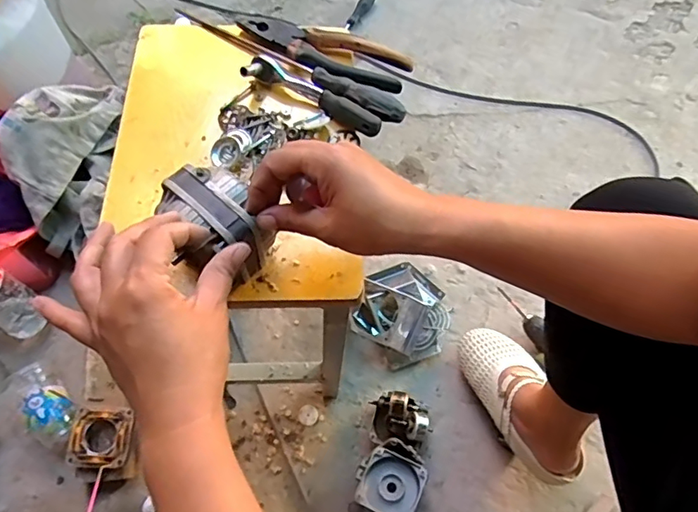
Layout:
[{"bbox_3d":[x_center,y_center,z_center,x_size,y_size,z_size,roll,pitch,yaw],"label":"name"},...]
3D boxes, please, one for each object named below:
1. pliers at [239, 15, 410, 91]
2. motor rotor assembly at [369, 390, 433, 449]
[{"bbox_3d":[-0.028,-0.223,0.560,0.187,0.015,0.057,22,68,8],"label":"pliers"},{"bbox_3d":[0.080,0.256,0.818,0.086,0.046,0.078,9,67,1],"label":"motor rotor assembly"}]

